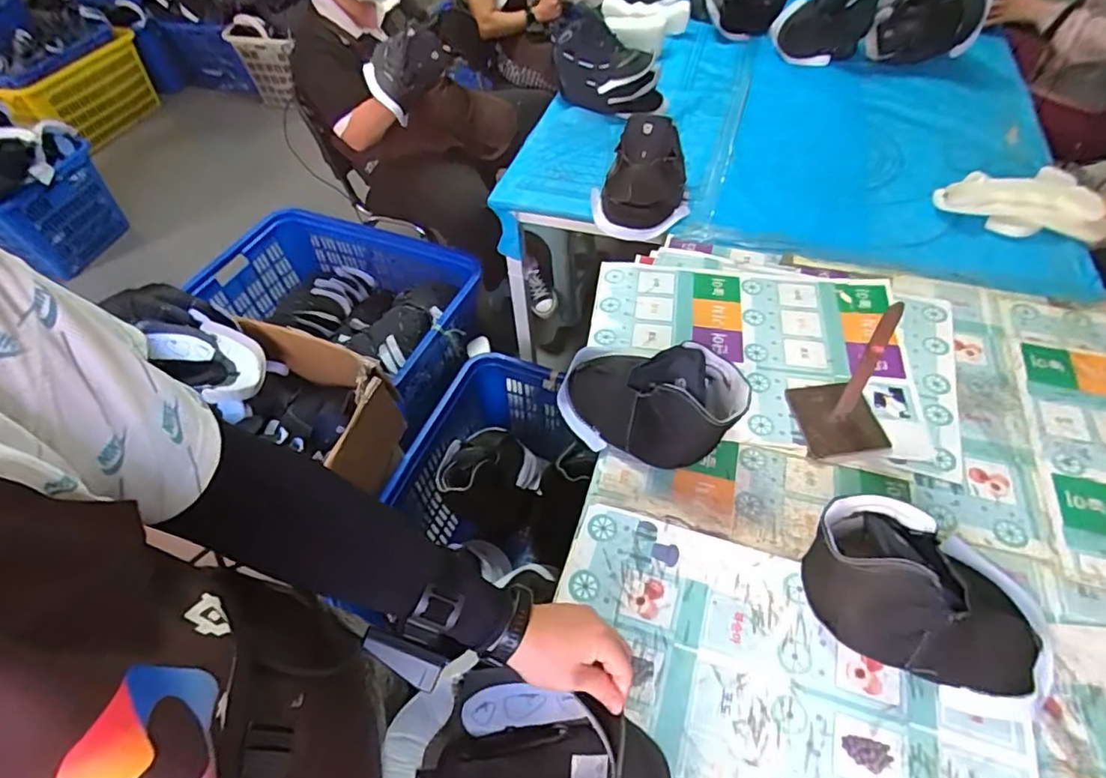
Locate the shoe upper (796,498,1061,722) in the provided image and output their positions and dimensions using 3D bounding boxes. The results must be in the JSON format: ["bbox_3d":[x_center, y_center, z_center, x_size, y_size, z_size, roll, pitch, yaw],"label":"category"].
[{"bbox_3d":[0.436,0.241,0.646,0.258,0.136,0.198,6,52,6],"label":"shoe upper"}]

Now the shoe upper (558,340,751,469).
[{"bbox_3d":[0.141,-0.001,0.841,0.266,0.132,0.168,16,54,14],"label":"shoe upper"}]

